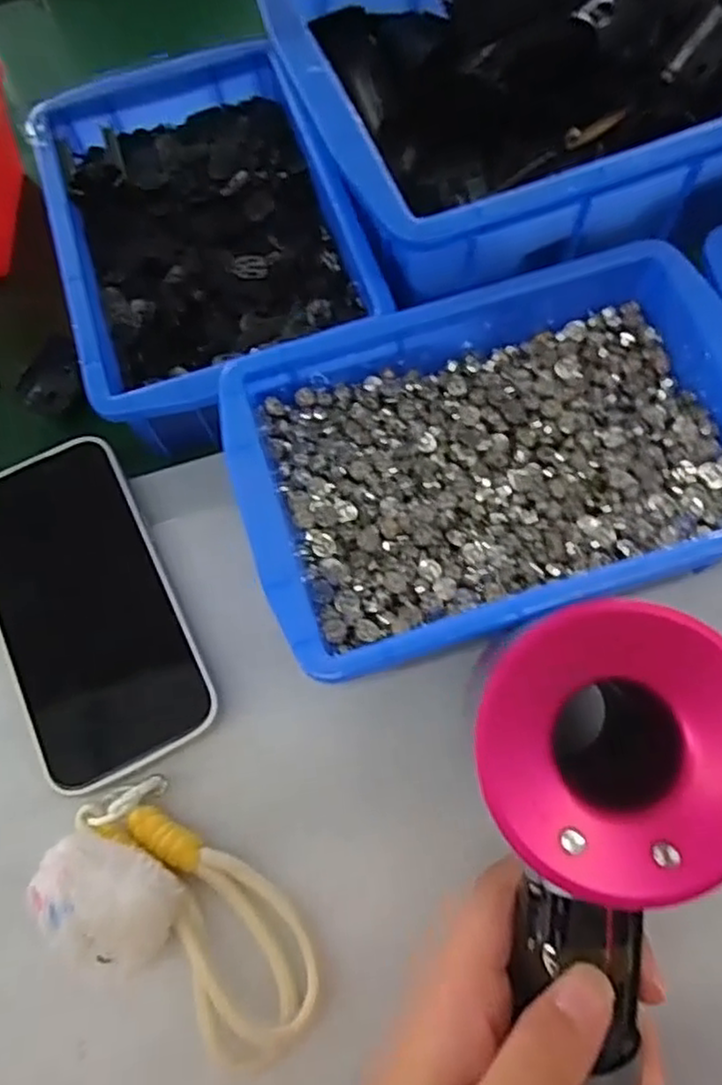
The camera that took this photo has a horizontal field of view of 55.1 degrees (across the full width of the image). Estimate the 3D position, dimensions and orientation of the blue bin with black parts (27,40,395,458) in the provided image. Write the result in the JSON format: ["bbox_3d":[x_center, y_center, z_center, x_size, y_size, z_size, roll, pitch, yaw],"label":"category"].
[{"bbox_3d":[-0.076,-0.149,0.347,0.133,0.052,0.204,-18,70,-4],"label":"blue bin with black parts"}]

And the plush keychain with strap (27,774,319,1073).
[{"bbox_3d":[-0.066,0.135,0.240,0.109,0.041,0.058,38,76,15],"label":"plush keychain with strap"}]

